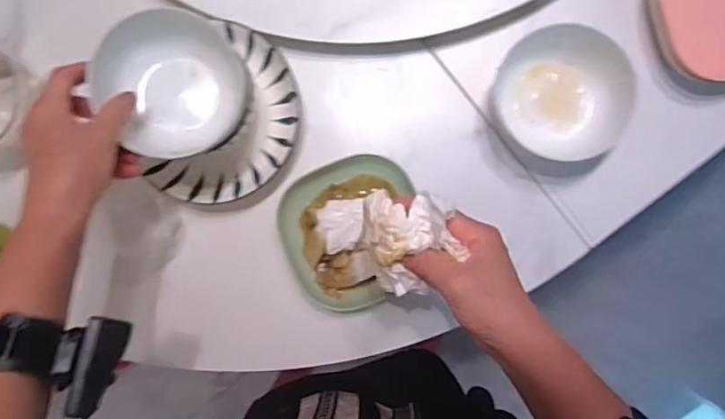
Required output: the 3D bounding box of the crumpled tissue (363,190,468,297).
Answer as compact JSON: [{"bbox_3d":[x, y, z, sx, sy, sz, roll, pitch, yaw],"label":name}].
[{"bbox_3d":[0.038,0.025,0.417,0.066,0.034,0.082,-12,92,5],"label":"crumpled tissue"}]

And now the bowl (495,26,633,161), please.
[{"bbox_3d":[0.189,-0.111,0.543,0.124,0.049,0.128,0,91,4],"label":"bowl"}]

